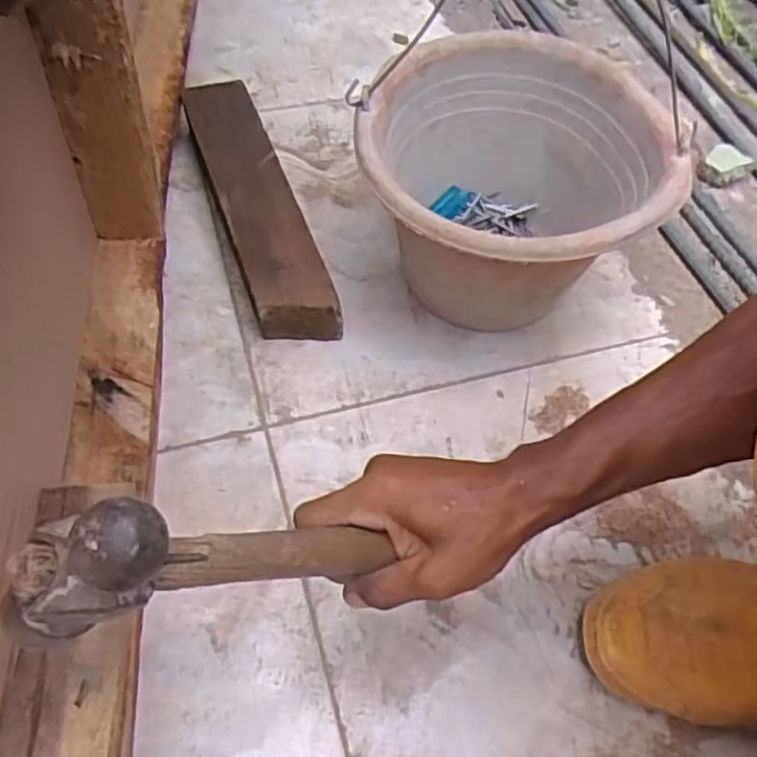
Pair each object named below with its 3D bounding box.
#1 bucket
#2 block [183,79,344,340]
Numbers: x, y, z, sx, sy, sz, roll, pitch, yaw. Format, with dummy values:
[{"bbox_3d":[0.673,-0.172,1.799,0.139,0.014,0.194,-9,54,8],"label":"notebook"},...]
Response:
[{"bbox_3d":[0.103,-0.143,0.601,0.234,0.167,0.240,1,56,-2],"label":"bucket"},{"bbox_3d":[-0.117,-0.166,0.667,0.067,0.059,0.319,-16,58,-13],"label":"block"}]

